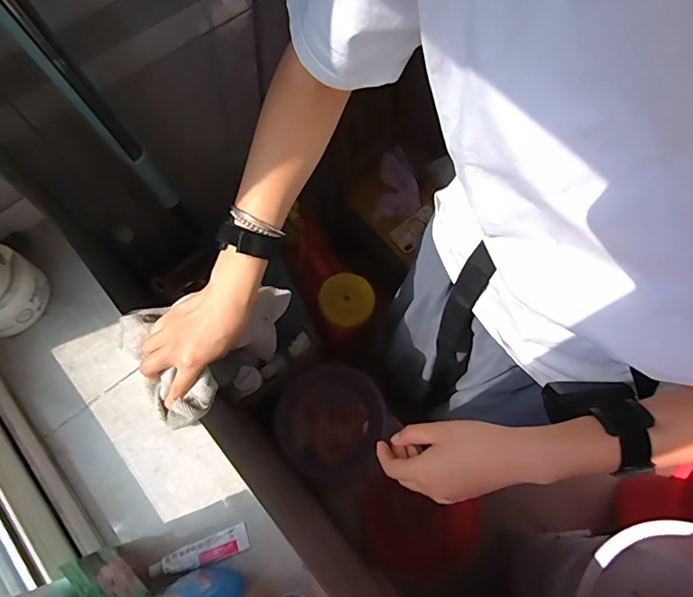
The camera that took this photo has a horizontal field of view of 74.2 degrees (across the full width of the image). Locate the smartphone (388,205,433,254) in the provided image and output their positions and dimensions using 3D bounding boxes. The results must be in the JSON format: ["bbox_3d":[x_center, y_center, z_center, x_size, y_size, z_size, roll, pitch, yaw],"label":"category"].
[{"bbox_3d":[0.184,-0.185,1.217,0.137,0.013,0.074,-39,79,-9],"label":"smartphone"}]

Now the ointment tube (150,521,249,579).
[{"bbox_3d":[-0.140,0.246,0.440,0.093,0.012,0.023,-20,70,-9],"label":"ointment tube"}]

